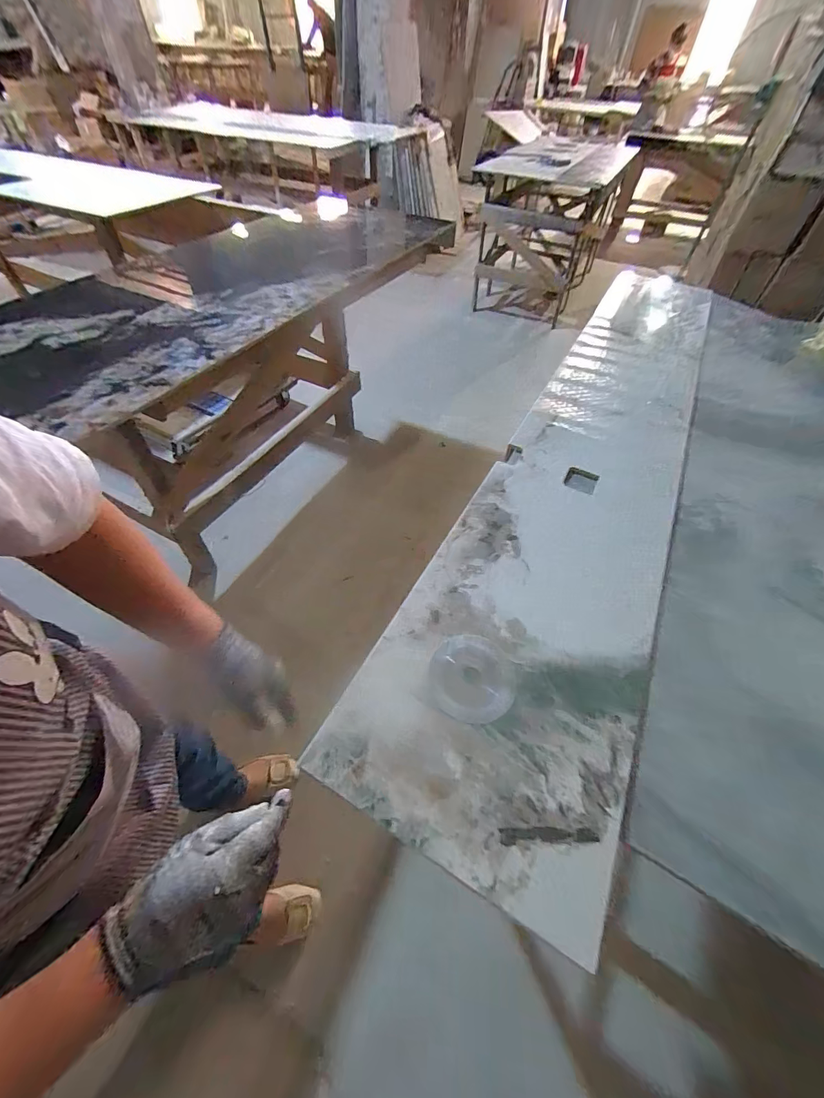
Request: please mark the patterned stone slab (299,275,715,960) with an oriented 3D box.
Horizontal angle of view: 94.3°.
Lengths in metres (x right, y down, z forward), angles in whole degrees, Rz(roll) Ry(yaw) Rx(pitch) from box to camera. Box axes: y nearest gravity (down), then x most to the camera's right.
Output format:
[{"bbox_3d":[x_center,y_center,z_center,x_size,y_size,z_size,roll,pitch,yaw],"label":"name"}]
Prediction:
[{"bbox_3d":[0.382,-0.233,0.738,0.283,0.011,1.560,26,56,14],"label":"patterned stone slab"}]

